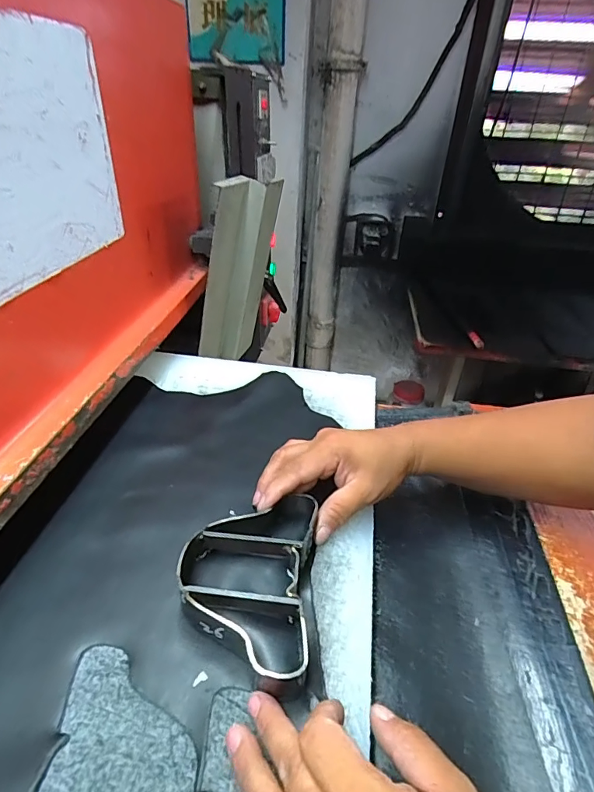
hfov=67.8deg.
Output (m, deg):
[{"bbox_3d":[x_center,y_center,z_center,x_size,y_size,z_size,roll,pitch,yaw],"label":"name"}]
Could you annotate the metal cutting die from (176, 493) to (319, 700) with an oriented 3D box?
[{"bbox_3d":[-0.036,0.126,0.317,0.092,0.034,0.154,5,34,3],"label":"metal cutting die"}]

